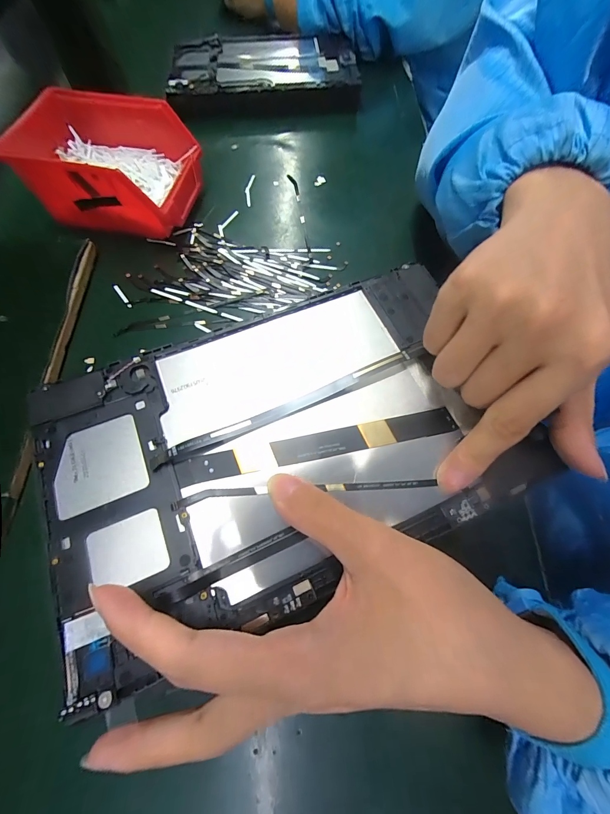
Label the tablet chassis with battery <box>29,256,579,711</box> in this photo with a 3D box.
[{"bbox_3d":[-0.010,0.014,0.170,0.226,0.012,0.144,-21,68,-10],"label":"tablet chassis with battery"}]

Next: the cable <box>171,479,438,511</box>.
[{"bbox_3d":[0.001,0.040,0.160,0.125,0.004,0.008,-3,66,-4],"label":"cable"}]

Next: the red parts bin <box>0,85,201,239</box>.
[{"bbox_3d":[-0.190,-0.229,0.322,0.157,0.074,0.106,8,66,3],"label":"red parts bin"}]

